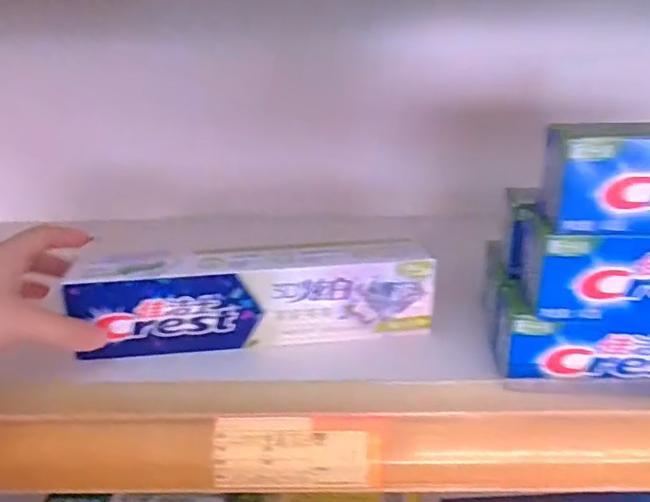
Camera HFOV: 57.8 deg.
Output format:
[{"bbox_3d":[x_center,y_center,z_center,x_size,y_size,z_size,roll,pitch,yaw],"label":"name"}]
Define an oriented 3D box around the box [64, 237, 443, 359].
[{"bbox_3d":[-0.042,0.028,0.381,0.218,0.062,0.039,-1,20,-6],"label":"box"}]

